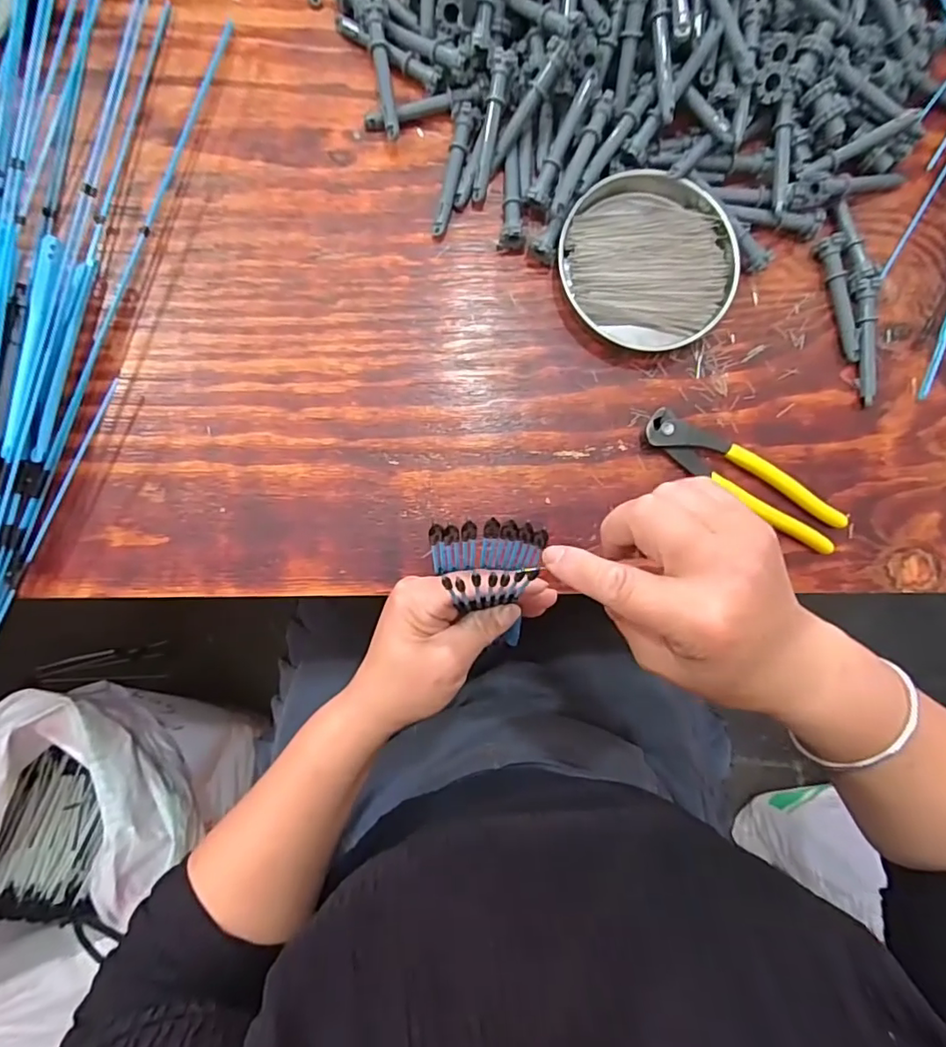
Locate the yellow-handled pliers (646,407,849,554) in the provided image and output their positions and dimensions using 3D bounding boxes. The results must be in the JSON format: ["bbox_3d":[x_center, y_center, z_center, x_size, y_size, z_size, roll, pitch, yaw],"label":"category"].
[{"bbox_3d":[0.205,-0.033,0.429,0.166,0.018,0.035,32,84,-2],"label":"yellow-handled pliers"}]

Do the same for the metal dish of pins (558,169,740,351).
[{"bbox_3d":[0.132,-0.202,0.426,0.130,0.021,0.127,0,86,-5],"label":"metal dish of pins"}]

